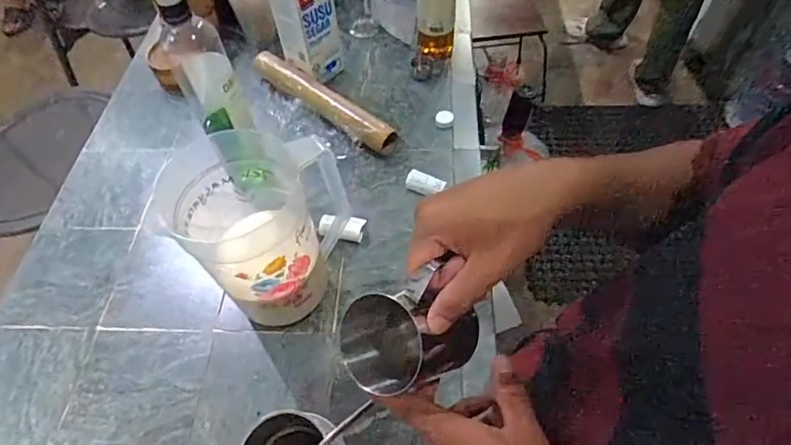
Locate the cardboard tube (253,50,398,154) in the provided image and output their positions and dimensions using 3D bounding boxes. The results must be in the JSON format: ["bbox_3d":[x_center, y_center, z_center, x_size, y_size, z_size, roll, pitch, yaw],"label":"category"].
[{"bbox_3d":[-0.123,-0.204,0.800,0.318,0.040,0.050,35,64,24],"label":"cardboard tube"}]

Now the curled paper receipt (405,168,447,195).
[{"bbox_3d":[0.042,-0.056,0.698,0.056,0.021,0.028,24,60,19],"label":"curled paper receipt"}]

